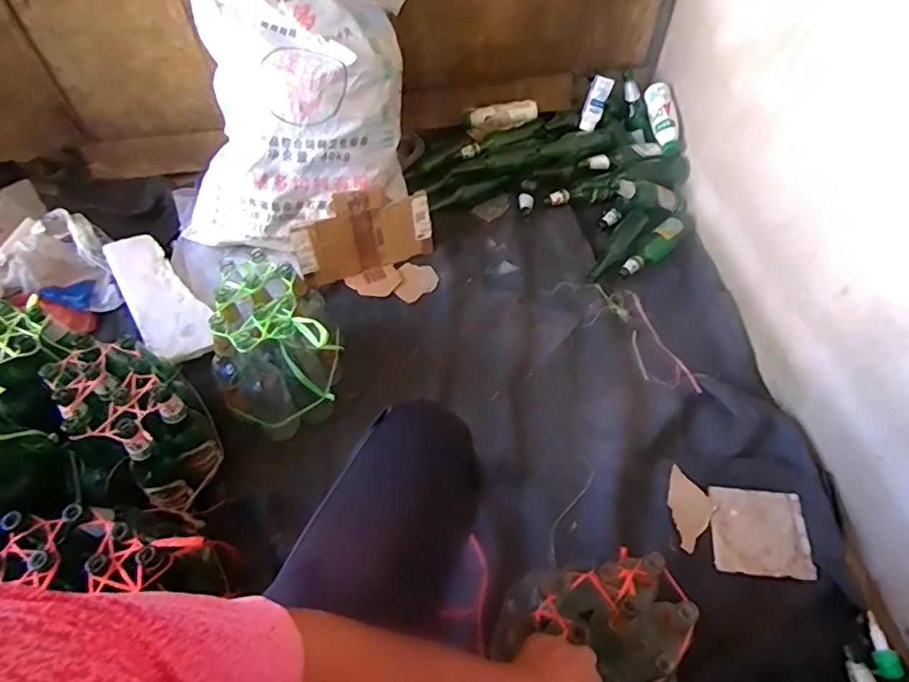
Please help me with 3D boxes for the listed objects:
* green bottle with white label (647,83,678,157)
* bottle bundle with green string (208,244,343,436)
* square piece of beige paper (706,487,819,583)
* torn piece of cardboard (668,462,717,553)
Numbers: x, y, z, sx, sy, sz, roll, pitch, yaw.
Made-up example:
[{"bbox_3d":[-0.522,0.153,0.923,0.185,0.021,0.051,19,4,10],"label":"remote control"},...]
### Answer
[{"bbox_3d":[0.540,-0.575,1.451,0.061,0.047,0.201,-6,79,-5],"label":"green bottle with white label"},{"bbox_3d":[-0.330,0.016,1.062,0.221,0.268,0.246,-12,55,-9],"label":"bottle bundle with green string"},{"bbox_3d":[0.538,0.338,1.000,0.156,0.006,0.151,1,51,11],"label":"square piece of beige paper"},{"bbox_3d":[0.432,0.311,1.033,0.080,0.007,0.150,16,56,11],"label":"torn piece of cardboard"}]

